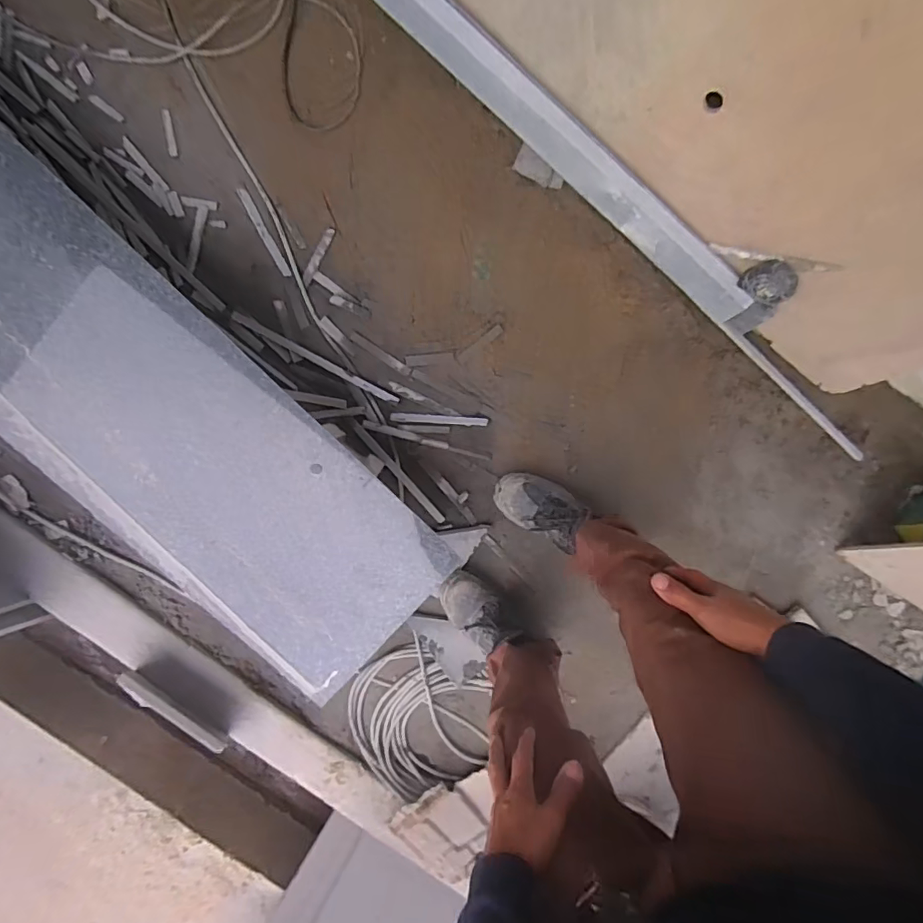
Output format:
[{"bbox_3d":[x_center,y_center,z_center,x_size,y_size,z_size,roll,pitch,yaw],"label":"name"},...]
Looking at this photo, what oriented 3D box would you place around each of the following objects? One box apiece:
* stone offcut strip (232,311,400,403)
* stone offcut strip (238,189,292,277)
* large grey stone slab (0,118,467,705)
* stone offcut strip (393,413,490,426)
[{"bbox_3d":[-0.300,-0.212,1.069,0.371,0.009,0.018,28,96,-5],"label":"stone offcut strip"},{"bbox_3d":[-0.393,-0.456,1.033,0.019,0.004,0.187,-30,95,-19],"label":"stone offcut strip"},{"bbox_3d":[-0.682,-0.195,0.866,1.501,0.045,0.425,44,94,-6],"label":"large grey stone slab"},{"bbox_3d":[-0.047,-0.089,1.101,0.203,0.010,0.018,3,97,-2],"label":"stone offcut strip"}]

